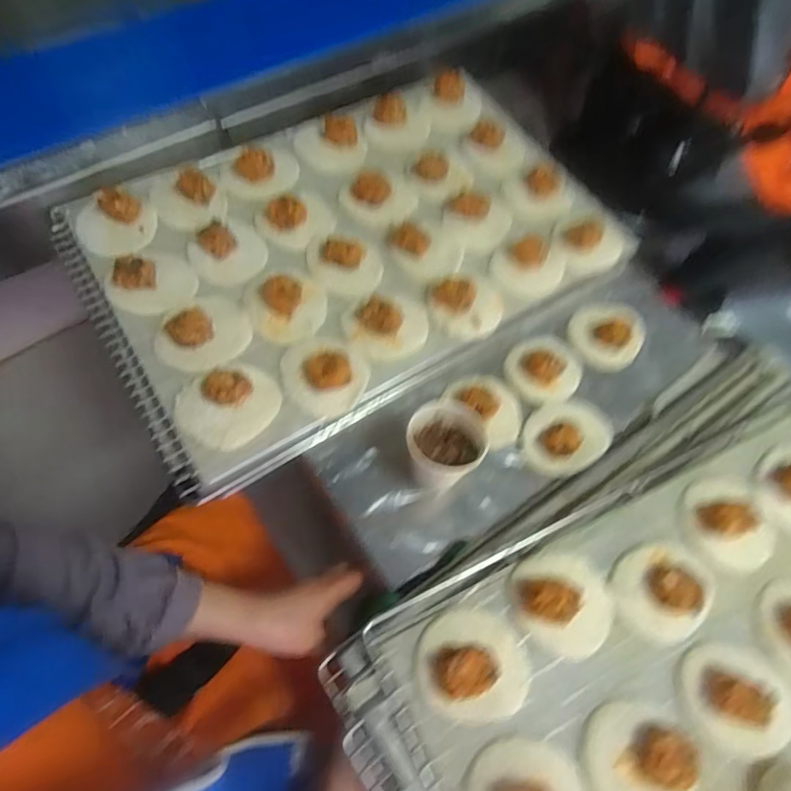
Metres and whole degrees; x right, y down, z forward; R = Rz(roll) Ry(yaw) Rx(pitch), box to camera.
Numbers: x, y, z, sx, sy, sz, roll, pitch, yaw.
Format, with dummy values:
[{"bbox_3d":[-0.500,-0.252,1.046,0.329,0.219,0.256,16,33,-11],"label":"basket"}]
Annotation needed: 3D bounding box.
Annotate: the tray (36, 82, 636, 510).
[{"bbox_3d":[-0.054,-0.202,0.653,0.603,0.055,0.420,-28,70,-16],"label":"tray"}]

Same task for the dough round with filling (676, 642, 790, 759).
[{"bbox_3d":[0.290,0.252,0.440,0.092,0.028,0.083,2,65,-4],"label":"dough round with filling"}]

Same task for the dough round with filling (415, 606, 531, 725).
[{"bbox_3d":[0.066,0.220,0.436,0.092,0.035,0.084,2,65,-4],"label":"dough round with filling"}]

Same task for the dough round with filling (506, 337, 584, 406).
[{"bbox_3d":[0.178,-0.033,0.624,0.089,0.035,0.076,-23,69,-14],"label":"dough round with filling"}]

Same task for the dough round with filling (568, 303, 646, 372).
[{"bbox_3d":[0.260,-0.079,0.650,0.088,0.044,0.076,38,68,13],"label":"dough round with filling"}]

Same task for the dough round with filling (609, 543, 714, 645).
[{"bbox_3d":[0.237,0.176,0.472,0.073,0.030,0.077,2,65,-4],"label":"dough round with filling"}]

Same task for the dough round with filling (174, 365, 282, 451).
[{"bbox_3d":[-0.168,0.010,0.529,0.100,0.027,0.078,-4,65,-7],"label":"dough round with filling"}]

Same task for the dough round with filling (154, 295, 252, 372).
[{"bbox_3d":[-0.207,-0.072,0.565,0.101,0.035,0.086,-40,74,-20],"label":"dough round with filling"}]

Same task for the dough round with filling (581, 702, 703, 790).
[{"bbox_3d":[0.194,0.291,0.416,0.083,0.031,0.078,2,65,-4],"label":"dough round with filling"}]

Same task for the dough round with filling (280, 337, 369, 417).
[{"bbox_3d":[-0.074,-0.023,0.559,0.088,0.023,0.085,2,65,-4],"label":"dough round with filling"}]

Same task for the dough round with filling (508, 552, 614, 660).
[{"bbox_3d":[0.151,0.176,0.463,0.085,0.036,0.088,2,65,-4],"label":"dough round with filling"}]

